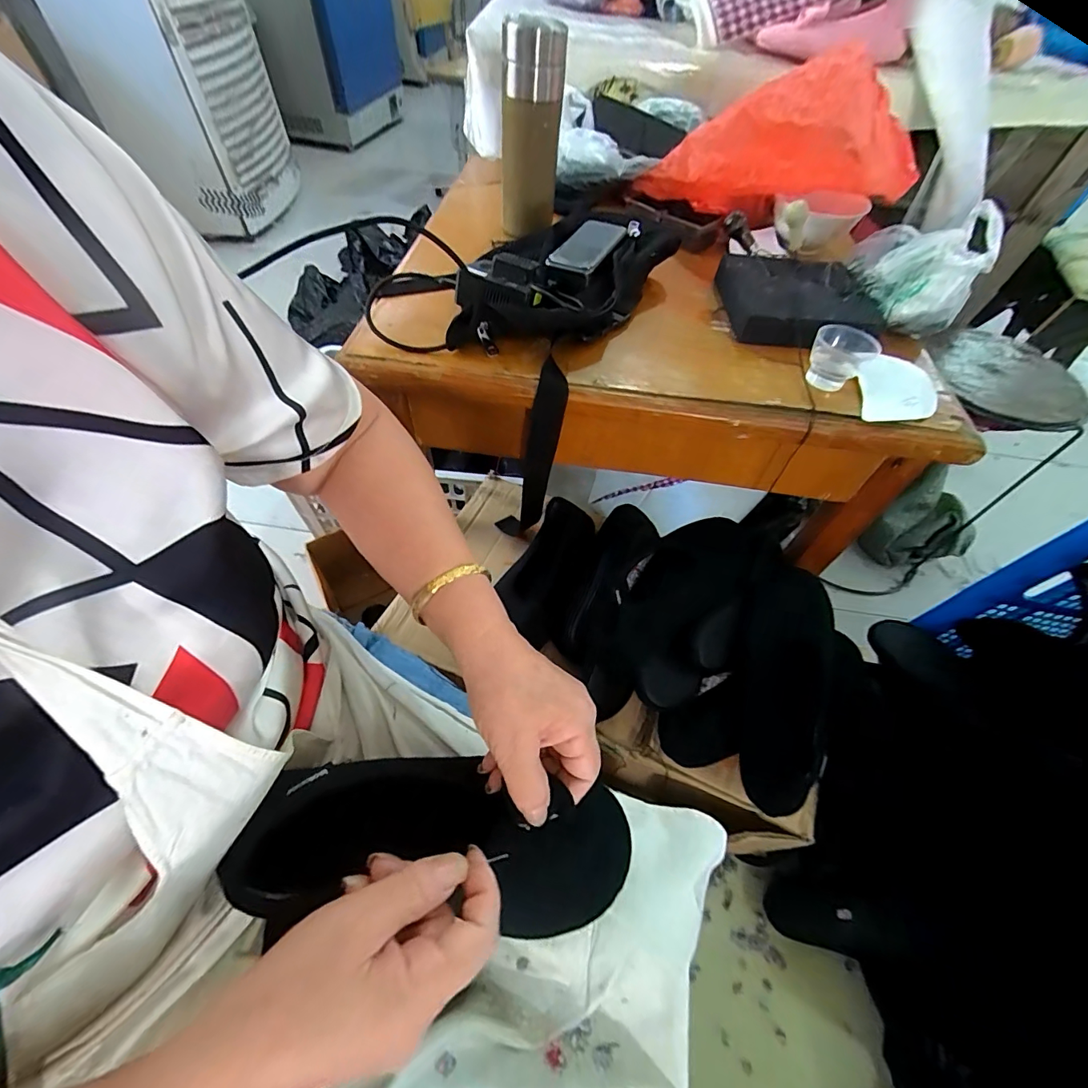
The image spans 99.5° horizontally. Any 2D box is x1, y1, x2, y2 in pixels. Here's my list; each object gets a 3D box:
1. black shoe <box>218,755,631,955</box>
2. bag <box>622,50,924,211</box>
[{"bbox_3d":[-0.055,0.178,0.279,0.226,0.053,0.089,15,54,-11],"label":"black shoe"},{"bbox_3d":[0.273,-0.494,0.566,0.309,0.130,0.101,8,54,21],"label":"bag"}]

